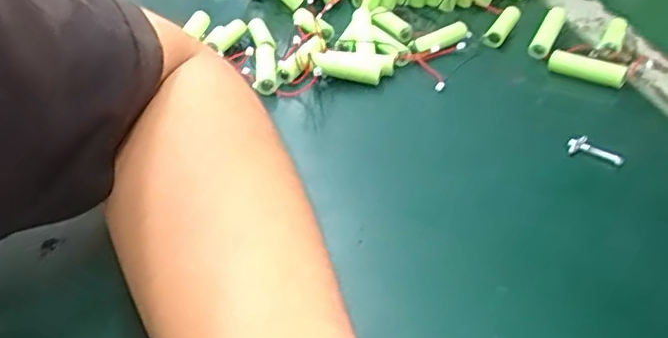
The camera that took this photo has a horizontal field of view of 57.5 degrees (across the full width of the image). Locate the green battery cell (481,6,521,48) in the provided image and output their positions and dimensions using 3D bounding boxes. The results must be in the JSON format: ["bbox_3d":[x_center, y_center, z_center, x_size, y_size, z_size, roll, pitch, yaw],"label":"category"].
[{"bbox_3d":[0.135,-0.113,0.489,0.016,0.016,0.063,15,40,25],"label":"green battery cell"}]

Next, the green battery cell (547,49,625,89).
[{"bbox_3d":[0.176,-0.071,0.426,0.053,0.014,0.011,24,44,33],"label":"green battery cell"}]

